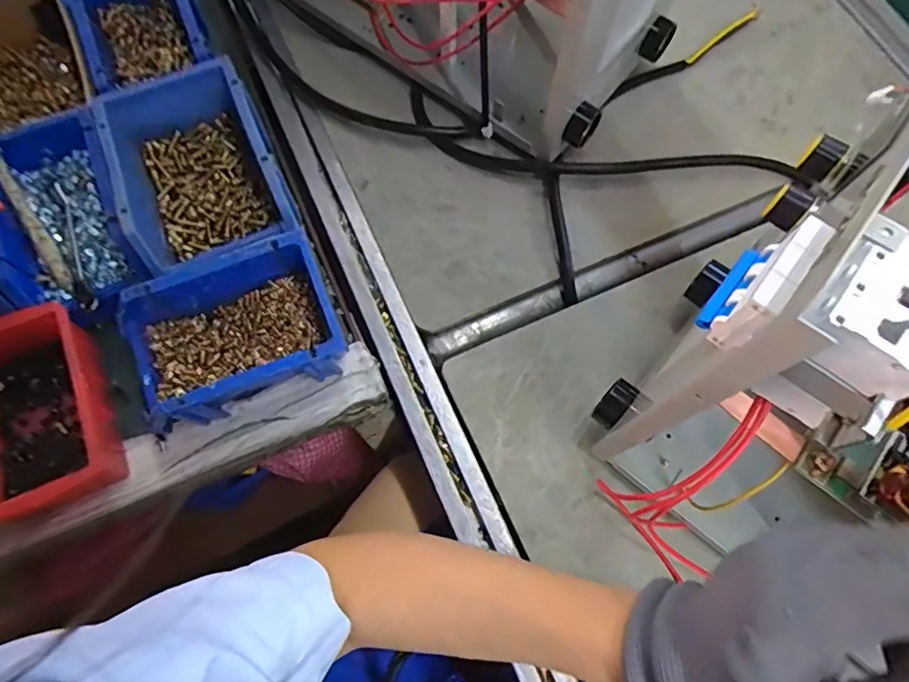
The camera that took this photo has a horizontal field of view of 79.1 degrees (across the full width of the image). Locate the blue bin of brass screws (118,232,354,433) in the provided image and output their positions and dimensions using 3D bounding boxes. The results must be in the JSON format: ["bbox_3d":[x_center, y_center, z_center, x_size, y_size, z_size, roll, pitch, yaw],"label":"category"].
[{"bbox_3d":[-0.168,-0.001,0.427,0.153,0.078,0.103,-24,73,-8],"label":"blue bin of brass screws"}]

